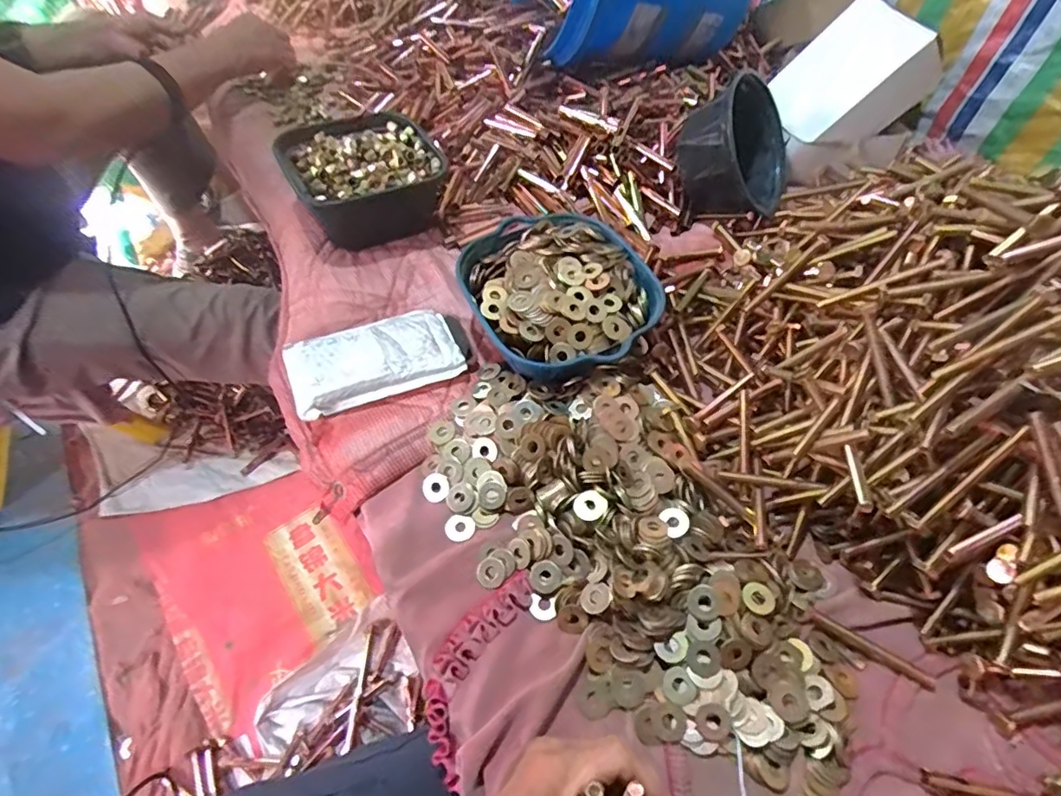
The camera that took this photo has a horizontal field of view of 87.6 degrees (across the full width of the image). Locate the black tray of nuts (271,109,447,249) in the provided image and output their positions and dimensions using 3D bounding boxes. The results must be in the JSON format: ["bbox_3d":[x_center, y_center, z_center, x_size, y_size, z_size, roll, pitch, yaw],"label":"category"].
[{"bbox_3d":[-0.200,-0.269,0.679,0.170,0.079,0.192,-28,62,-16],"label":"black tray of nuts"}]

